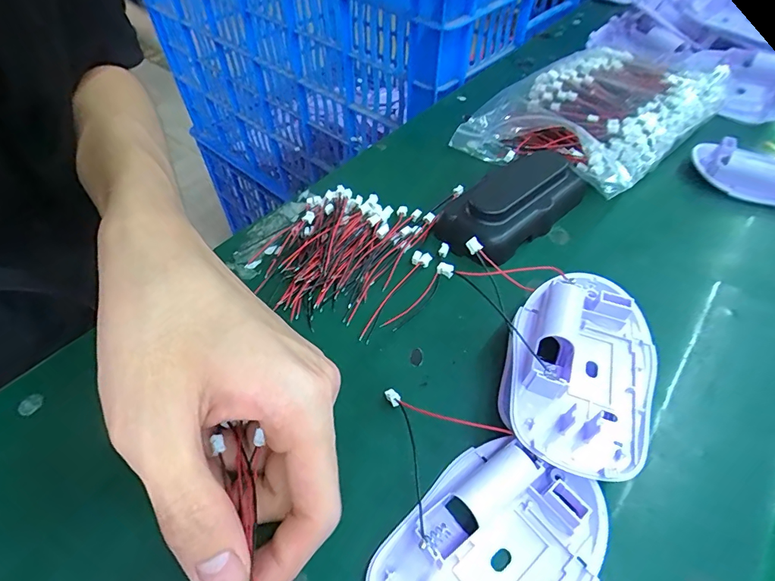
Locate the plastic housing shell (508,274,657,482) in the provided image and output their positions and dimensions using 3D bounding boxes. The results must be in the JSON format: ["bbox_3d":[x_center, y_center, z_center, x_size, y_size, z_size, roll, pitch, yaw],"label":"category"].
[{"bbox_3d":[0.087,0.035,0.193,0.061,0.036,0.091,20,54,16],"label":"plastic housing shell"}]

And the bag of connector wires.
[{"bbox_3d":[0.154,-0.136,0.326,0.172,0.044,0.132,-37,60,-26],"label":"bag of connector wires"}]

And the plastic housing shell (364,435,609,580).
[{"bbox_3d":[0.037,0.096,0.157,0.089,0.017,0.060,-35,59,-25],"label":"plastic housing shell"}]

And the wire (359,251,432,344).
[{"bbox_3d":[0.004,0.002,0.244,0.011,0.007,0.068,27,56,21],"label":"wire"}]

